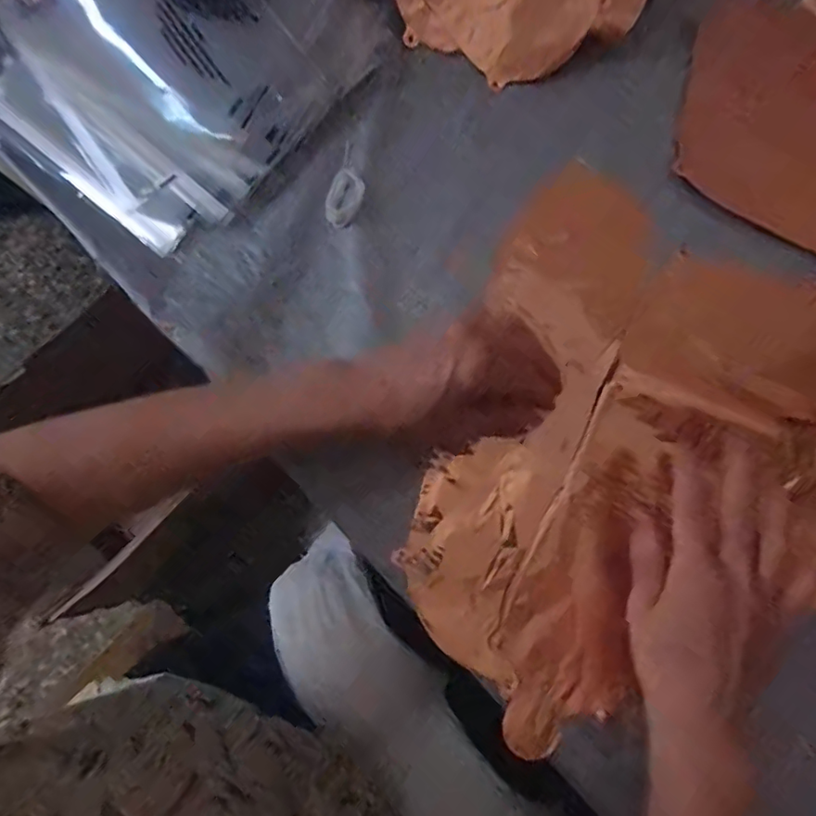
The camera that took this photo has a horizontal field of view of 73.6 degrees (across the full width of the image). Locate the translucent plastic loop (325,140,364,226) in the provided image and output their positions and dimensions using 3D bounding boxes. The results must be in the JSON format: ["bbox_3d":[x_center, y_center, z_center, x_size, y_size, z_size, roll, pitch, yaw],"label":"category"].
[{"bbox_3d":[-0.049,-0.181,0.449,0.027,0.006,0.074,18,76,1],"label":"translucent plastic loop"}]

